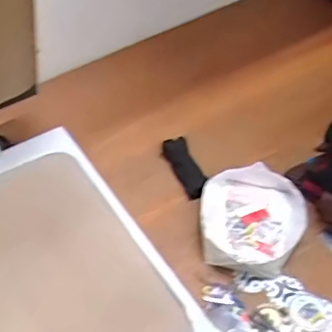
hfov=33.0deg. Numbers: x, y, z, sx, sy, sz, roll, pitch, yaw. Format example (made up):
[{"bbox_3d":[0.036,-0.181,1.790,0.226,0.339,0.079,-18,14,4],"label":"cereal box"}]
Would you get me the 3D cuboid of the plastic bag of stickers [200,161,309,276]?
[{"bbox_3d":[0.143,0.092,0.928,0.172,0.057,0.186,4,46,2],"label":"plastic bag of stickers"}]

